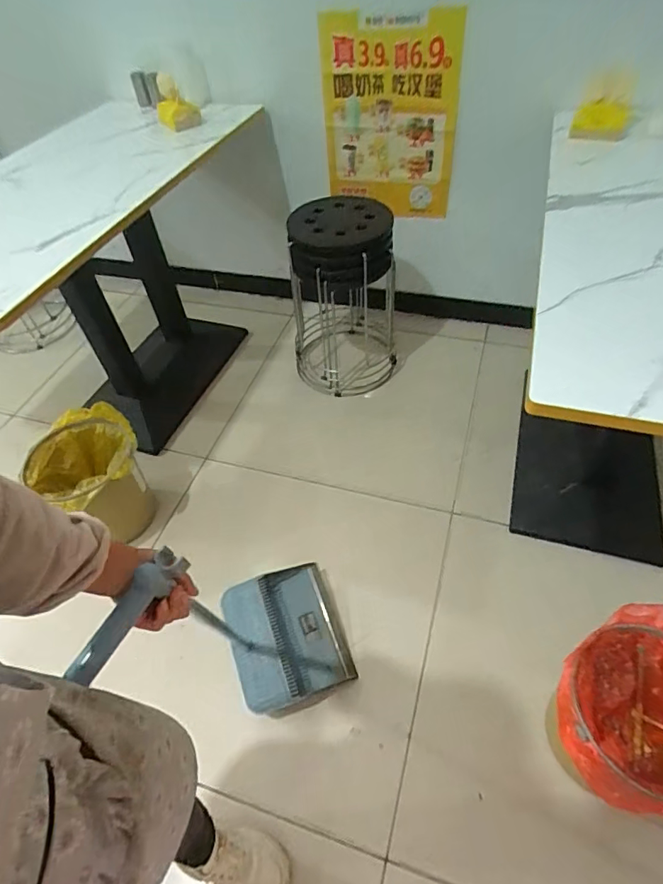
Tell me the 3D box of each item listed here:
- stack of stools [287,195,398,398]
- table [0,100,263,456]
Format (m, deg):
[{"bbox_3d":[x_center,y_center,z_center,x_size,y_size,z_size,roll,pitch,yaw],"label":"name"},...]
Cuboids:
[{"bbox_3d":[0.047,-0.511,1.664,0.382,0.559,0.410,-5,50,1],"label":"stack of stools"},{"bbox_3d":[-0.642,-0.456,1.532,0.655,0.767,1.081,19,56,18],"label":"table"}]

